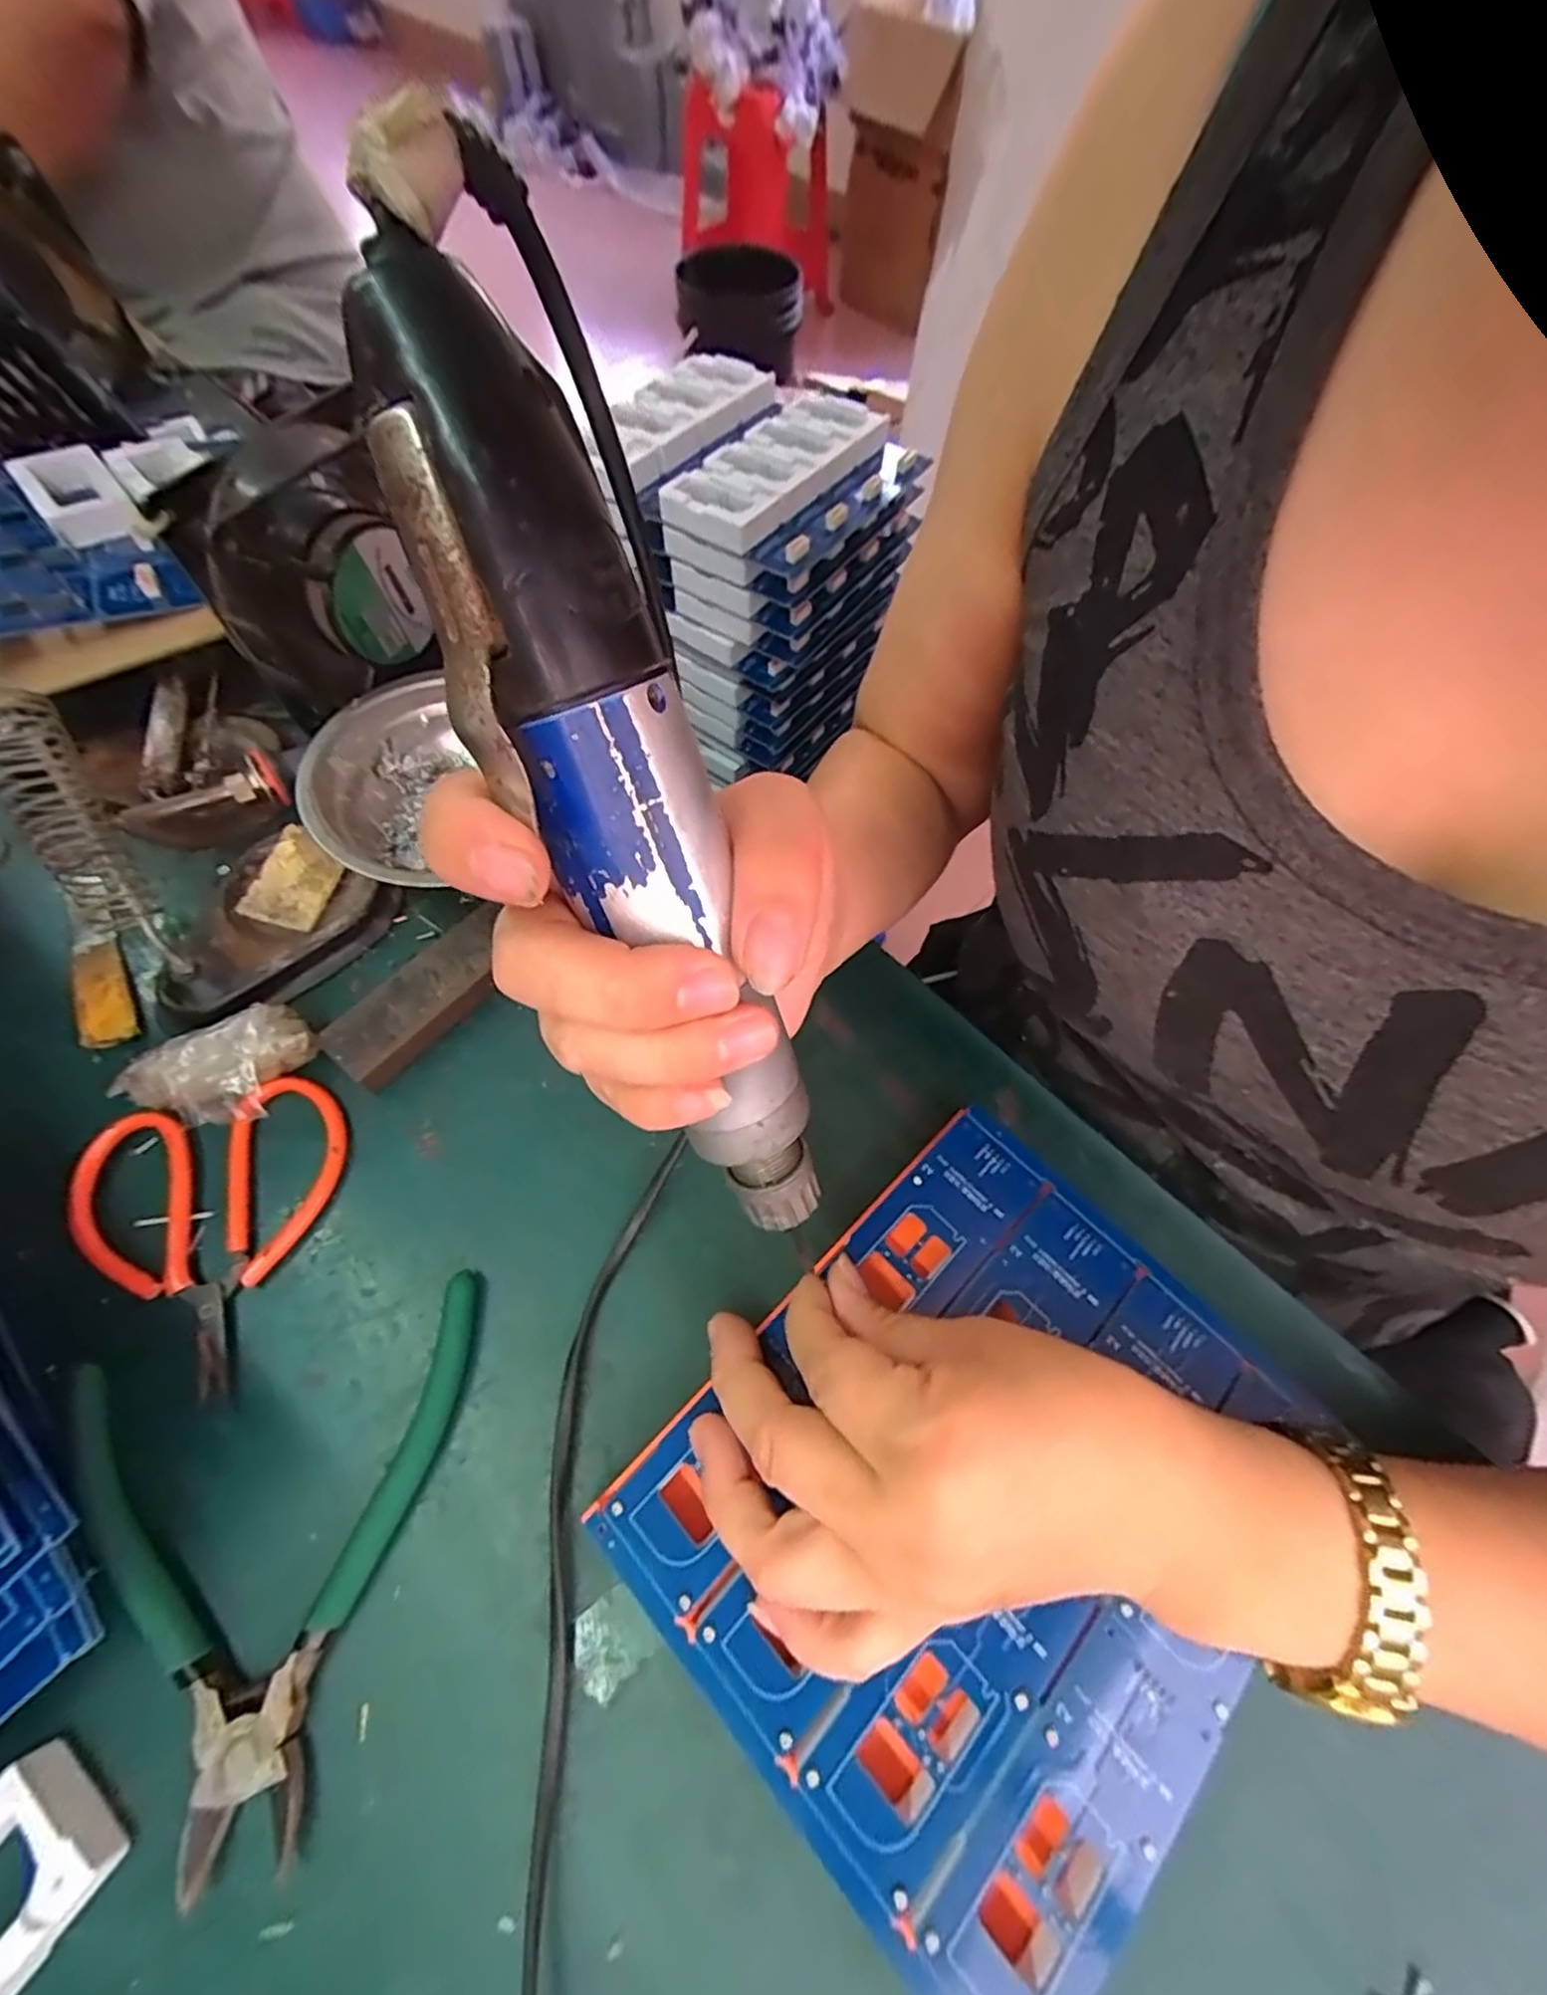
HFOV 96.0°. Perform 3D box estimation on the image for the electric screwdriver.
[{"bbox_3d":[-0.029,-0.035,0.159,0.050,0.220,0.045,-25,27,-15],"label":"electric screwdriver"}]

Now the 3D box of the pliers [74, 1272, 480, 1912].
[{"bbox_3d":[-0.171,0.157,0.218,0.114,0.011,0.147,11,62,3],"label":"pliers"}]

